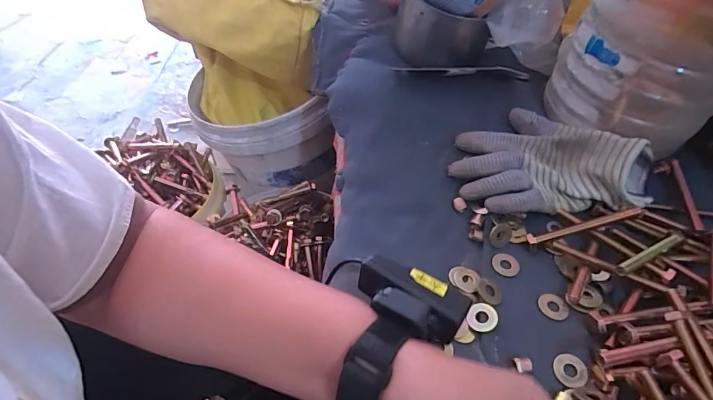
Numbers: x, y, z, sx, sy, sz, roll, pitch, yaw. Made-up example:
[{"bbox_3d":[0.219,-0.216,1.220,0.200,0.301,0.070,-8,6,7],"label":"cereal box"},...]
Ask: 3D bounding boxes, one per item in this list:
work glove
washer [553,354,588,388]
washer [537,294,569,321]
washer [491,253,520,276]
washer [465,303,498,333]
[{"bbox_3d":[0.204,-0.038,0.424,0.206,0.049,0.116,3,49,2],"label":"work glove"},{"bbox_3d":[0.165,0.132,0.310,0.025,0.004,0.024,4,60,5],"label":"washer"},{"bbox_3d":[0.169,0.090,0.343,0.024,0.004,0.025,1,46,-1],"label":"washer"},{"bbox_3d":[0.138,0.060,0.372,0.024,0.004,0.022,1,46,-1],"label":"washer"},{"bbox_3d":[0.104,0.097,0.332,0.024,0.005,0.024,1,46,-1],"label":"washer"}]

